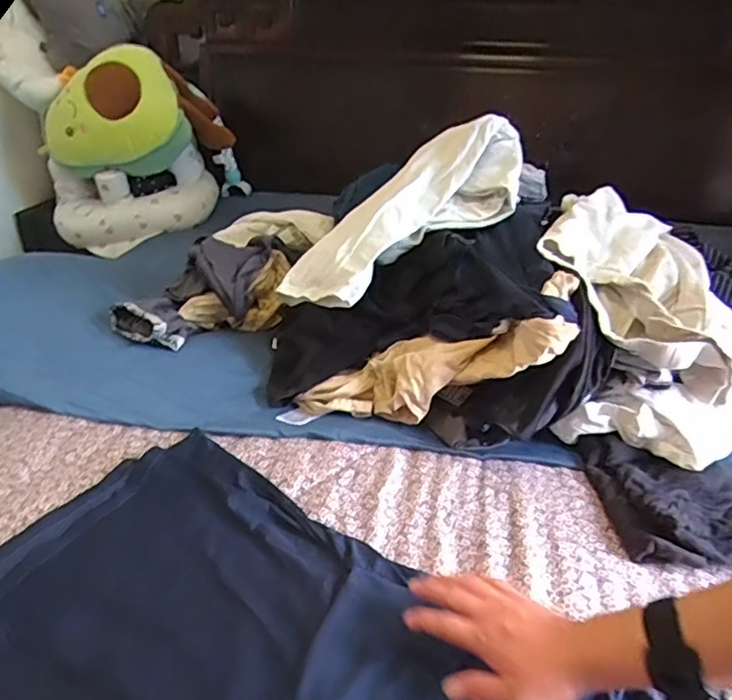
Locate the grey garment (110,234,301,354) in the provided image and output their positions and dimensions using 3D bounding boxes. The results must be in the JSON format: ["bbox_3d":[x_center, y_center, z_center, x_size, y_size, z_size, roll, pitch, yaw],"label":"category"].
[{"bbox_3d":[-0.277,-0.110,0.977,0.172,0.123,0.259,20,36,28],"label":"grey garment"}]

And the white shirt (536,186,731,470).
[{"bbox_3d":[0.361,-0.061,0.777,0.209,0.134,0.399,0,66,-4],"label":"white shirt"}]

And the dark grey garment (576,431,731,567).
[{"bbox_3d":[0.368,0.174,0.680,0.179,0.040,0.176,6,33,5],"label":"dark grey garment"}]

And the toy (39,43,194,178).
[{"bbox_3d":[-0.637,-0.581,1.489,0.374,0.283,0.130,-41,23,-2],"label":"toy"}]

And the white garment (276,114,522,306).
[{"bbox_3d":[0.069,-0.211,0.889,0.434,0.080,0.181,-38,45,-12],"label":"white garment"}]

